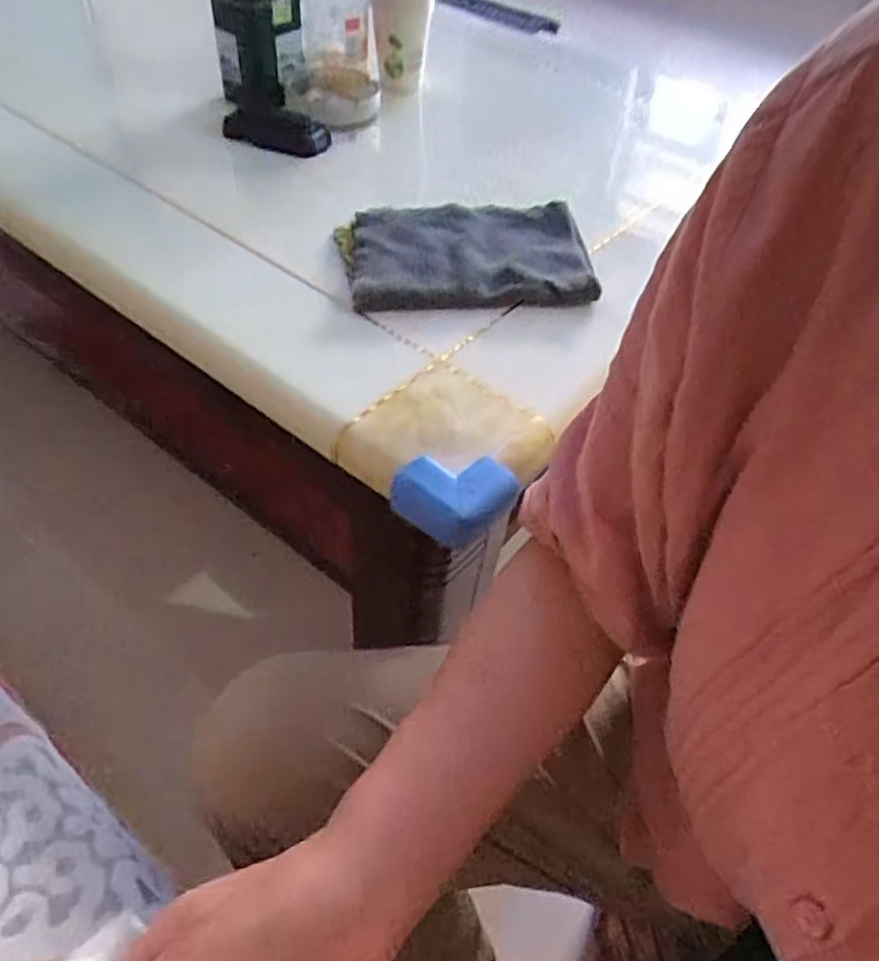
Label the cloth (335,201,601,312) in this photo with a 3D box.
[{"bbox_3d":[0.022,-0.196,0.608,0.206,0.019,0.142,-2,49,-8],"label":"cloth"}]

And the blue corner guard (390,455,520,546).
[{"bbox_3d":[0.009,0.006,0.449,0.063,0.028,0.056,-33,59,-30],"label":"blue corner guard"}]

